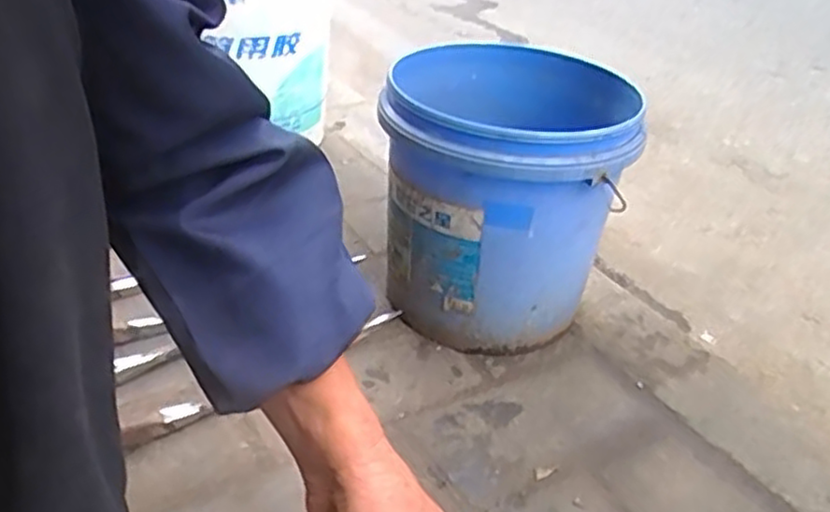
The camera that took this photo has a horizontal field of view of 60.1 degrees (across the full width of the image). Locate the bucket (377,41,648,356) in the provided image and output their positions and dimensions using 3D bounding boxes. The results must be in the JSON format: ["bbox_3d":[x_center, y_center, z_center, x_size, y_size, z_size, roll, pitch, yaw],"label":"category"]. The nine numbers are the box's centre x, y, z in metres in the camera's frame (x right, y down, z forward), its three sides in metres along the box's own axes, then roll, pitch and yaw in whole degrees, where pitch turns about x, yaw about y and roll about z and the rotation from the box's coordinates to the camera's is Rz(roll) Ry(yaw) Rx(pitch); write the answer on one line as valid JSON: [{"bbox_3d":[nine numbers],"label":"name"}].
[{"bbox_3d":[0.097,-0.069,0.802,0.249,0.253,0.262,3,35,-2],"label":"bucket"}]

